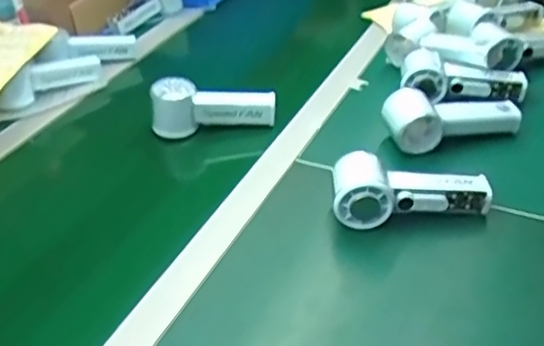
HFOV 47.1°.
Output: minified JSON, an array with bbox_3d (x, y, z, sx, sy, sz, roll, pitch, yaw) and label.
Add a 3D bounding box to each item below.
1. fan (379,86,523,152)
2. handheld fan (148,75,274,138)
[{"bbox_3d":[0.210,-0.069,0.716,0.158,0.064,0.046,-10,37,-7],"label":"fan"},{"bbox_3d":[-0.072,-0.081,0.780,0.149,0.055,0.047,4,37,11],"label":"handheld fan"}]

